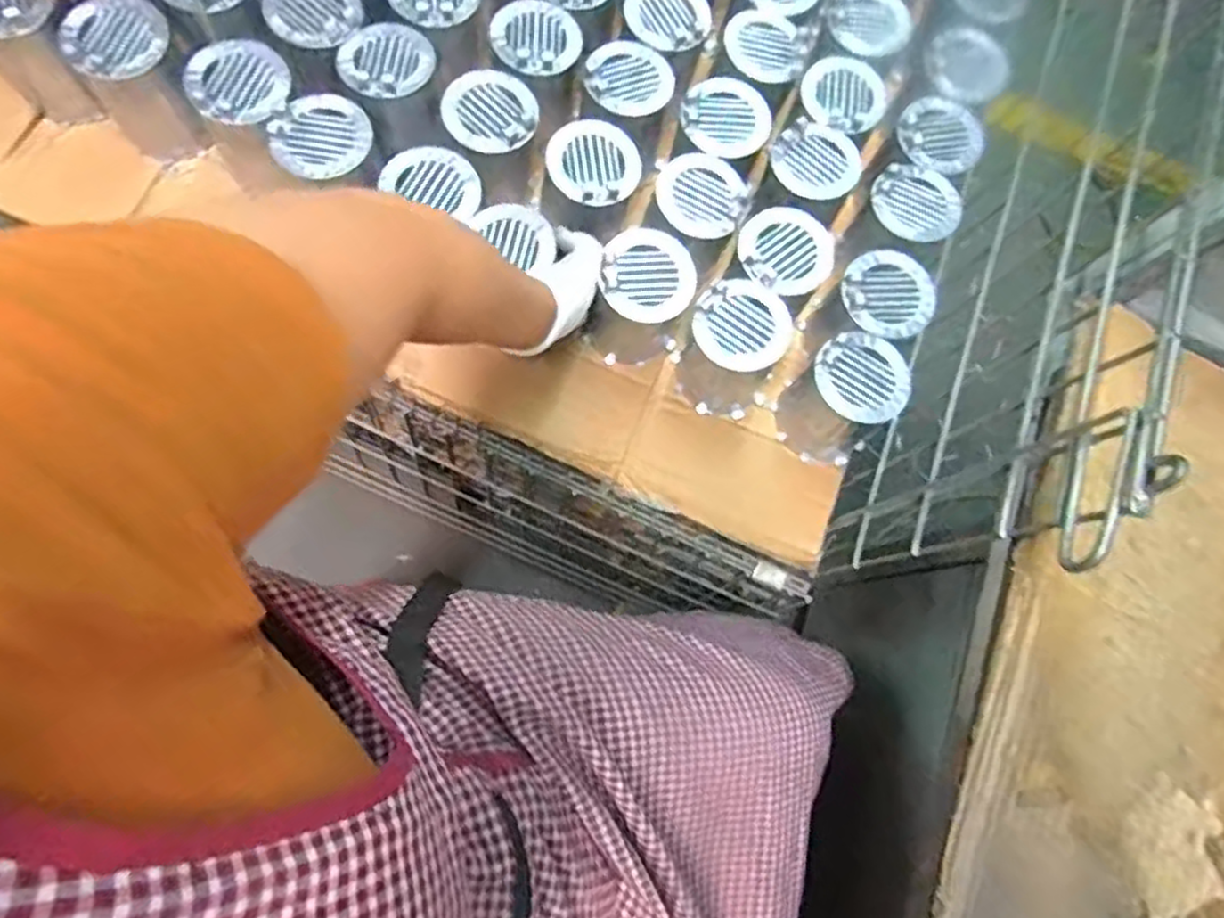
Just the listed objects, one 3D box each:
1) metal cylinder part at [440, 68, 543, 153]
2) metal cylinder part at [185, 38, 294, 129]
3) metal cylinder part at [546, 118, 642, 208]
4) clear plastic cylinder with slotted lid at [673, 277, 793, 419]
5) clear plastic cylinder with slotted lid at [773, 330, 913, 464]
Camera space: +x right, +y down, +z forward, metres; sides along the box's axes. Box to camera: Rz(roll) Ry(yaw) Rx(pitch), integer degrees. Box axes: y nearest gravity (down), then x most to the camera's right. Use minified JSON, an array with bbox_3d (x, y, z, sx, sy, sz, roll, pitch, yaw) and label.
[{"bbox_3d":[-0.111,-0.319,0.656,0.078,0.018,0.083,2,76,-6],"label":"metal cylinder part"},{"bbox_3d":[-0.335,-0.343,0.641,0.082,0.017,0.090,-11,77,-9],"label":"metal cylinder part"},{"bbox_3d":[-0.015,-0.279,0.670,0.087,0.012,0.087,-30,87,-19],"label":"metal cylinder part"},{"bbox_3d":[0.116,-0.104,0.692,0.083,0.120,0.083,2,76,-6],"label":"clear plastic cylinder with slotted lid"},{"bbox_3d":[0.219,-0.055,0.681,0.091,0.123,0.084,2,76,-6],"label":"clear plastic cylinder with slotted lid"}]

